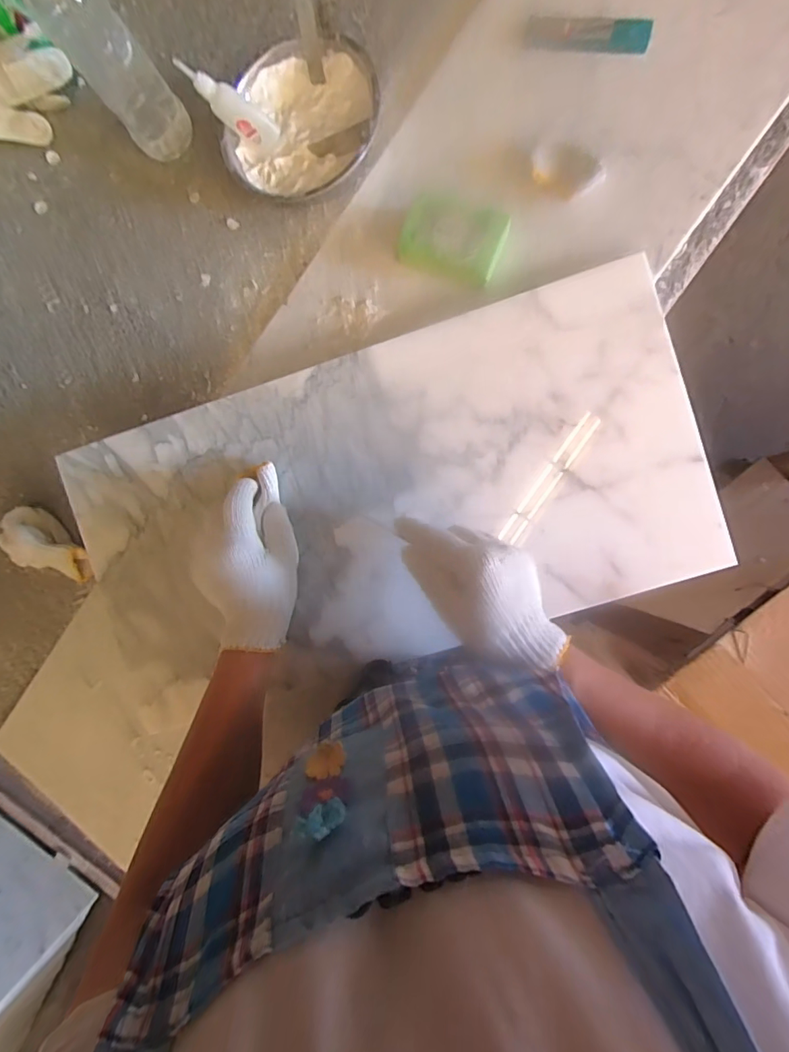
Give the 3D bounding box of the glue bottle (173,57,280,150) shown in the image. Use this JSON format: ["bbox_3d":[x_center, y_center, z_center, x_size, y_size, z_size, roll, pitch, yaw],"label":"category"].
[{"bbox_3d":[-0.159,-0.405,0.455,0.097,0.024,0.021,22,92,-30],"label":"glue bottle"}]

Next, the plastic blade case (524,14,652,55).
[{"bbox_3d":[0.183,-0.465,0.447,0.112,0.011,0.033,13,90,9],"label":"plastic blade case"}]

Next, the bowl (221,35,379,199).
[{"bbox_3d":[-0.088,-0.399,0.476,0.161,0.046,0.147,0,88,9],"label":"bowl"}]

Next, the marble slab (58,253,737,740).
[{"bbox_3d":[-0.008,-0.017,0.458,0.593,0.012,0.296,-18,92,4],"label":"marble slab"}]

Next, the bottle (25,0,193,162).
[{"bbox_3d":[-0.273,-0.446,0.436,0.063,0.197,0.057,-37,83,6],"label":"bottle"}]

